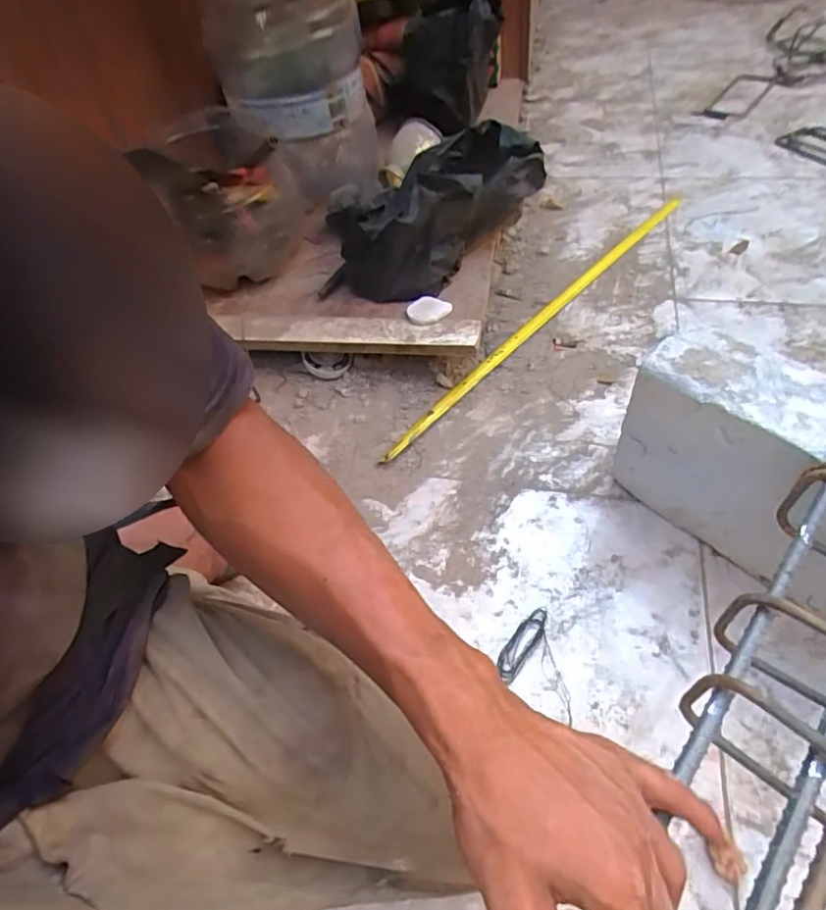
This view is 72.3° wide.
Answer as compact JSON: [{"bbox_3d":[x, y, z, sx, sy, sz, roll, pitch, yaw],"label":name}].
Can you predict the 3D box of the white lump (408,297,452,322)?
[{"bbox_3d":[0.024,-0.204,0.792,0.059,0.016,0.047,14,54,19],"label":"white lump"}]

